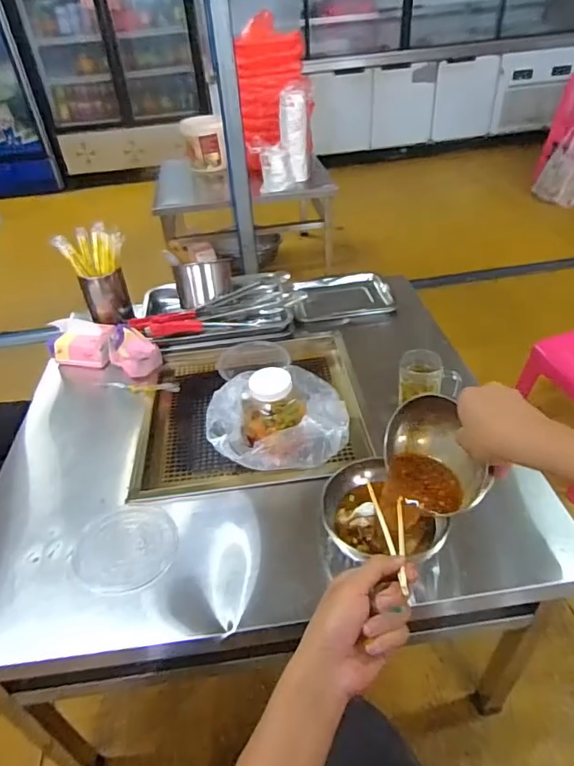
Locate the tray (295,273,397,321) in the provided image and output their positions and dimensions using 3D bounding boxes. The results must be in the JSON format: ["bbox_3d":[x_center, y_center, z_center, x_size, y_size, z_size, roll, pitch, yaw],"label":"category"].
[{"bbox_3d":[0.138,-0.222,1.236,0.234,0.026,0.206,-3,39,3],"label":"tray"}]

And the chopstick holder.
[{"bbox_3d":[-0.432,-0.245,1.125,0.115,0.194,0.131,-34,47,-30],"label":"chopstick holder"}]

